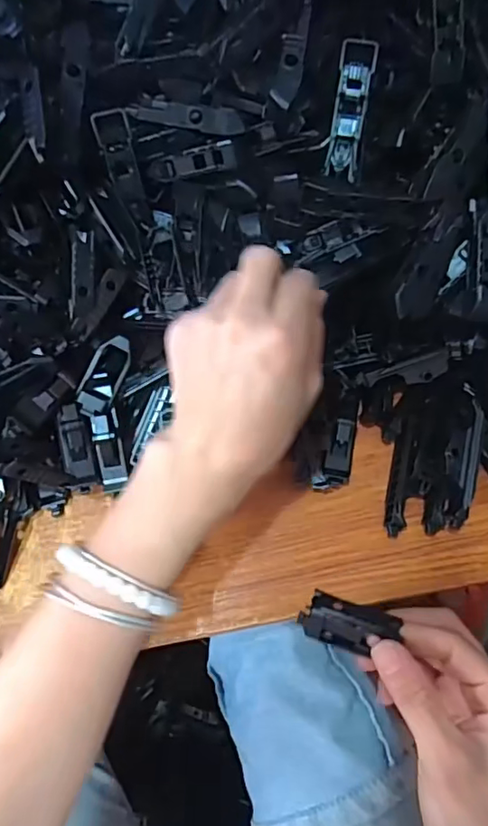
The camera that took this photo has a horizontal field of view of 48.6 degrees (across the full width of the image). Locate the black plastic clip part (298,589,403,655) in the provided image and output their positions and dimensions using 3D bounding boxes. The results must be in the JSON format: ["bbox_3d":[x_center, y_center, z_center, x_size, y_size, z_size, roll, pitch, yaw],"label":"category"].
[{"bbox_3d":[0.052,0.107,0.274,0.045,0.016,0.022,18,69,4],"label":"black plastic clip part"}]

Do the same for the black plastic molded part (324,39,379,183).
[{"bbox_3d":[0.059,-0.168,0.302,0.018,0.067,0.014,6,30,0],"label":"black plastic molded part"}]

